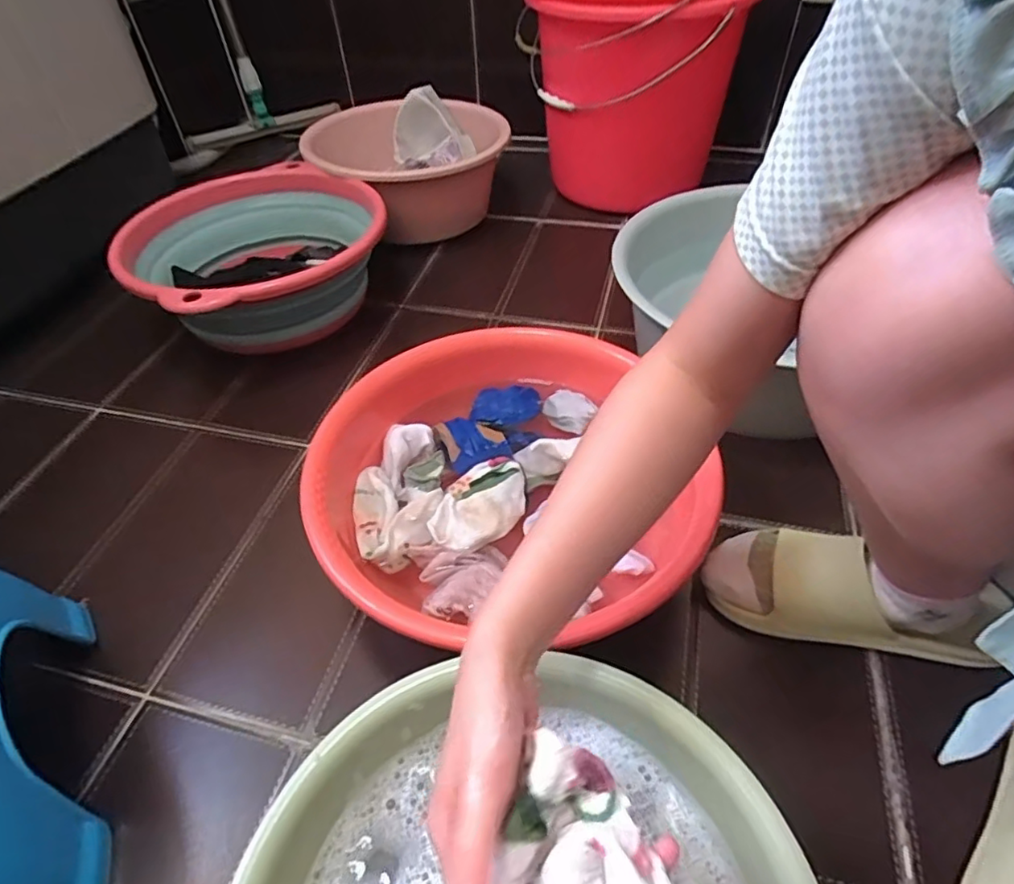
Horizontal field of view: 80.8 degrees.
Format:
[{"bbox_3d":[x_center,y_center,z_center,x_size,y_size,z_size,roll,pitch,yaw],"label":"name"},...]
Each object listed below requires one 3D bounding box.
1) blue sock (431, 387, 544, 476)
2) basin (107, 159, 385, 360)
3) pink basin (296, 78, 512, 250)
[{"bbox_3d":[-0.014,-0.018,0.626,0.079,0.030,0.120,21,51,21],"label":"blue sock"},{"bbox_3d":[-0.342,-0.249,0.853,0.332,0.149,0.336,-1,47,1],"label":"basin"},{"bbox_3d":[-0.157,-0.458,1.027,0.323,0.160,0.330,-1,47,1],"label":"pink basin"}]

